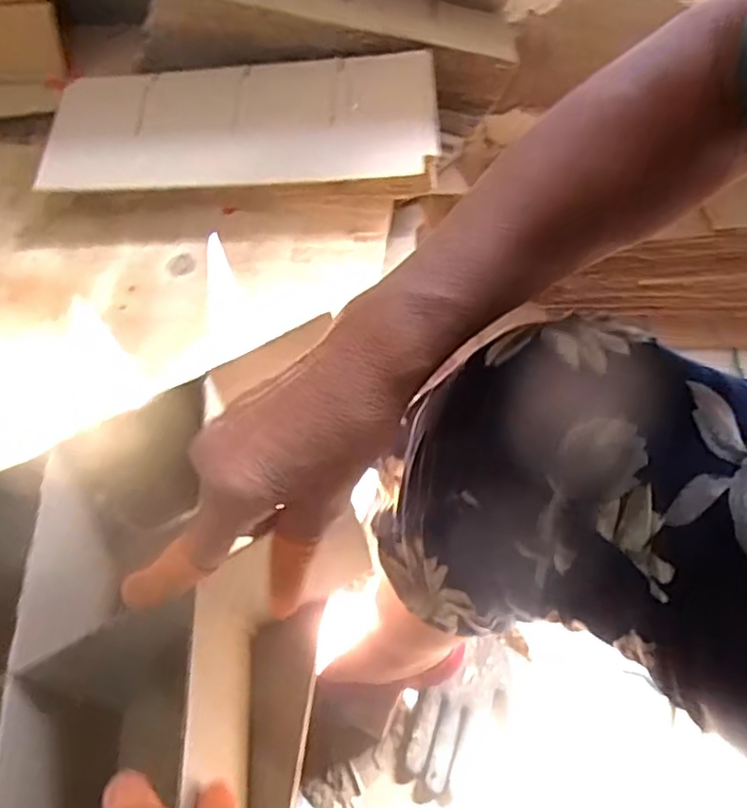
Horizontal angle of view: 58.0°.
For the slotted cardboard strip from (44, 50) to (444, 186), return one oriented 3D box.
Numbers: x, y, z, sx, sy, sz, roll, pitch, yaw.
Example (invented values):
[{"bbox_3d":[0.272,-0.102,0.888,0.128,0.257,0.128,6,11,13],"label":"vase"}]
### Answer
[{"bbox_3d":[-0.120,-0.259,0.620,0.352,0.031,0.145,-2,59,2],"label":"slotted cardboard strip"}]

